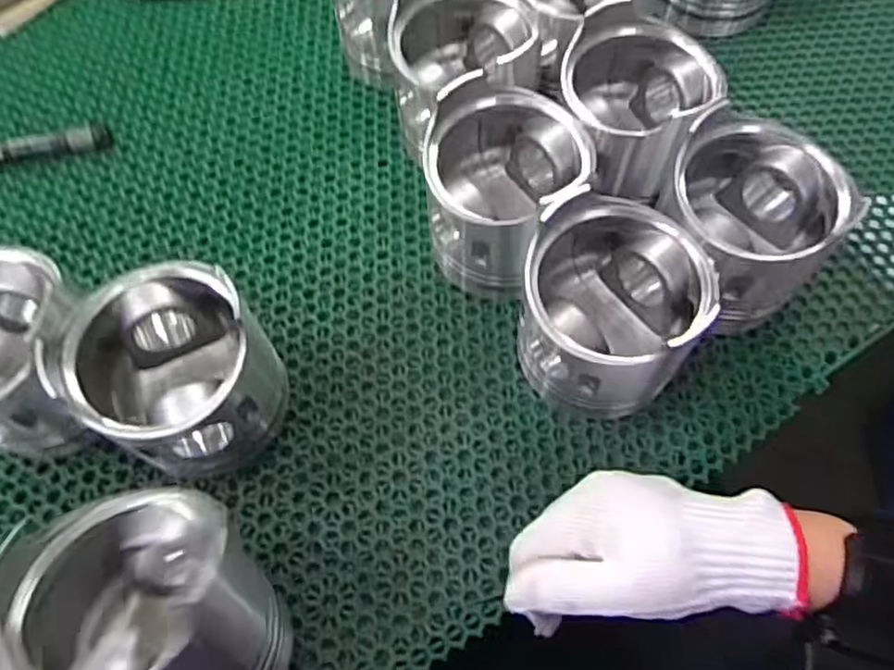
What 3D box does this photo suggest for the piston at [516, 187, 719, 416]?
[{"bbox_3d":[0.095,-0.013,0.413,0.102,0.113,0.093,-1,65,1],"label":"piston"}]

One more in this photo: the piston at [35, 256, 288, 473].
[{"bbox_3d":[-0.157,0.026,0.410,0.104,0.097,0.095,-1,65,1],"label":"piston"}]

